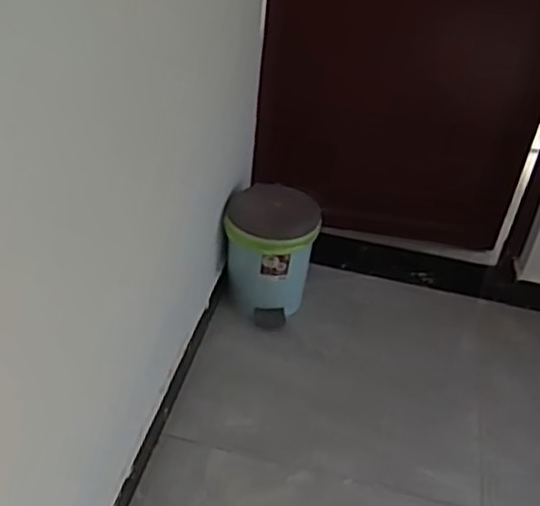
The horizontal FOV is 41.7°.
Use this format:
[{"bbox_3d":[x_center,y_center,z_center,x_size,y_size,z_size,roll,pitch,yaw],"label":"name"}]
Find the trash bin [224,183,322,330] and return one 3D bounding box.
[{"bbox_3d":[-0.014,0.001,1.996,0.241,0.325,0.226,4,38,-3],"label":"trash bin"}]

